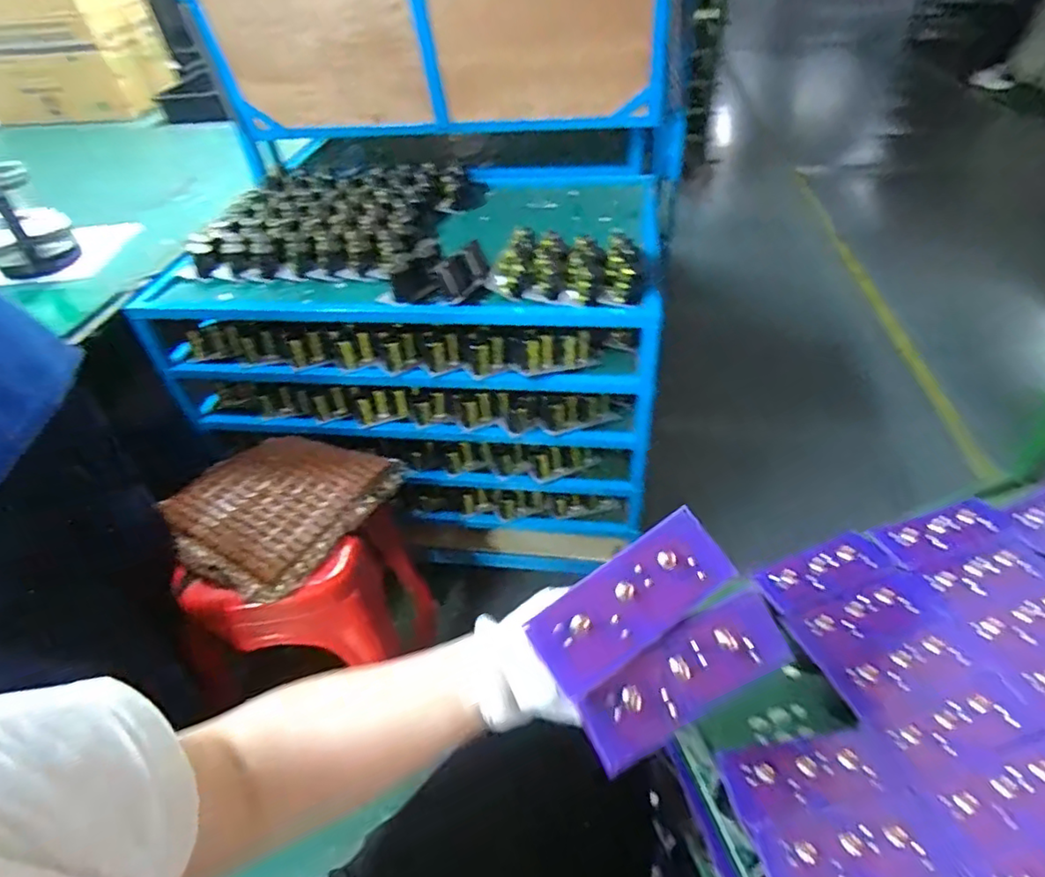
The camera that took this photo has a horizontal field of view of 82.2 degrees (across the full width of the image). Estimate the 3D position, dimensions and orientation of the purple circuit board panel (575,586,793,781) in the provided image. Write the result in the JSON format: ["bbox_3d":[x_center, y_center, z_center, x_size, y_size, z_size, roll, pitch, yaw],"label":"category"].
[{"bbox_3d":[0.100,0.149,0.372,0.136,0.010,0.050,-29,76,-8],"label":"purple circuit board panel"}]

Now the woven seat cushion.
[{"bbox_3d":[-0.398,0.101,0.971,0.312,0.035,0.305,21,49,24],"label":"woven seat cushion"}]

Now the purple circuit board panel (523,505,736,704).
[{"bbox_3d":[0.071,0.100,0.377,0.132,0.004,0.054,-32,74,-18],"label":"purple circuit board panel"}]

